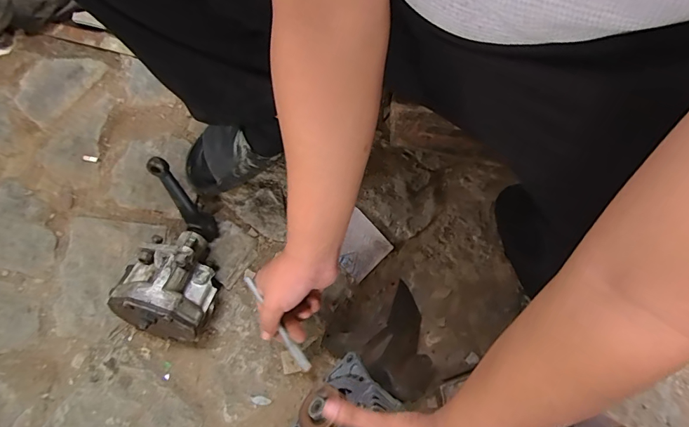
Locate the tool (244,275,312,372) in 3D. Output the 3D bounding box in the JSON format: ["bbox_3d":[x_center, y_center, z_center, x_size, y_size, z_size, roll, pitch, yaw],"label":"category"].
[{"bbox_3d":[-0.085,0.139,0.502,0.013,0.007,0.140,-34,90,-8],"label":"tool"}]

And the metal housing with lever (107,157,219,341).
[{"bbox_3d":[-0.282,0.066,0.618,0.129,0.132,0.246,-6,73,-1],"label":"metal housing with lever"}]

